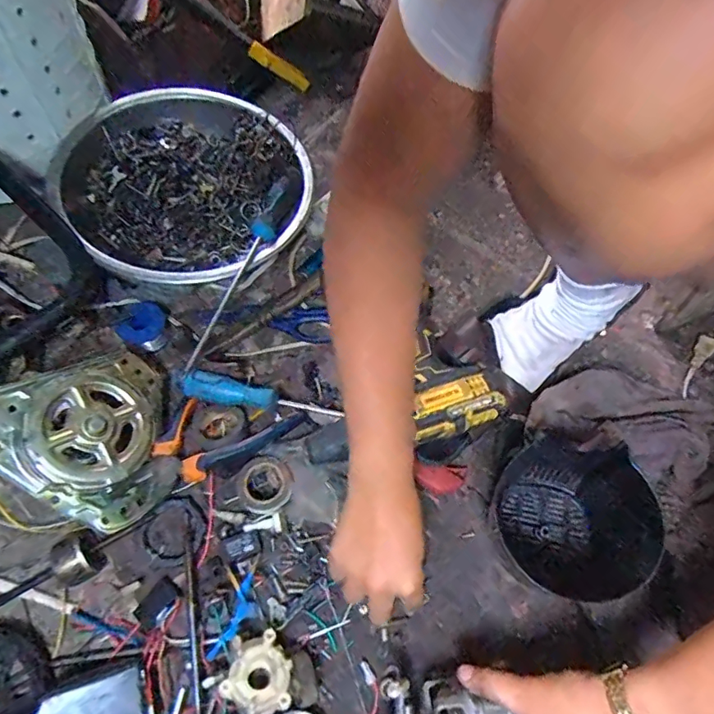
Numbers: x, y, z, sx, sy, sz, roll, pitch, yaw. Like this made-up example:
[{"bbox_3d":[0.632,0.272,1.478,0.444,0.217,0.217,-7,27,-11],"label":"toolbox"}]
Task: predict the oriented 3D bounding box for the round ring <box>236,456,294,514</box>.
[{"bbox_3d":[-0.092,0.126,0.489,0.053,0.023,0.052,1,63,-2],"label":"round ring"}]

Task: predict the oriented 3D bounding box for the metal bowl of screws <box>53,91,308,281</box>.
[{"bbox_3d":[-0.203,-0.203,0.604,0.258,0.108,0.279,1,63,-2],"label":"metal bowl of screws"}]

